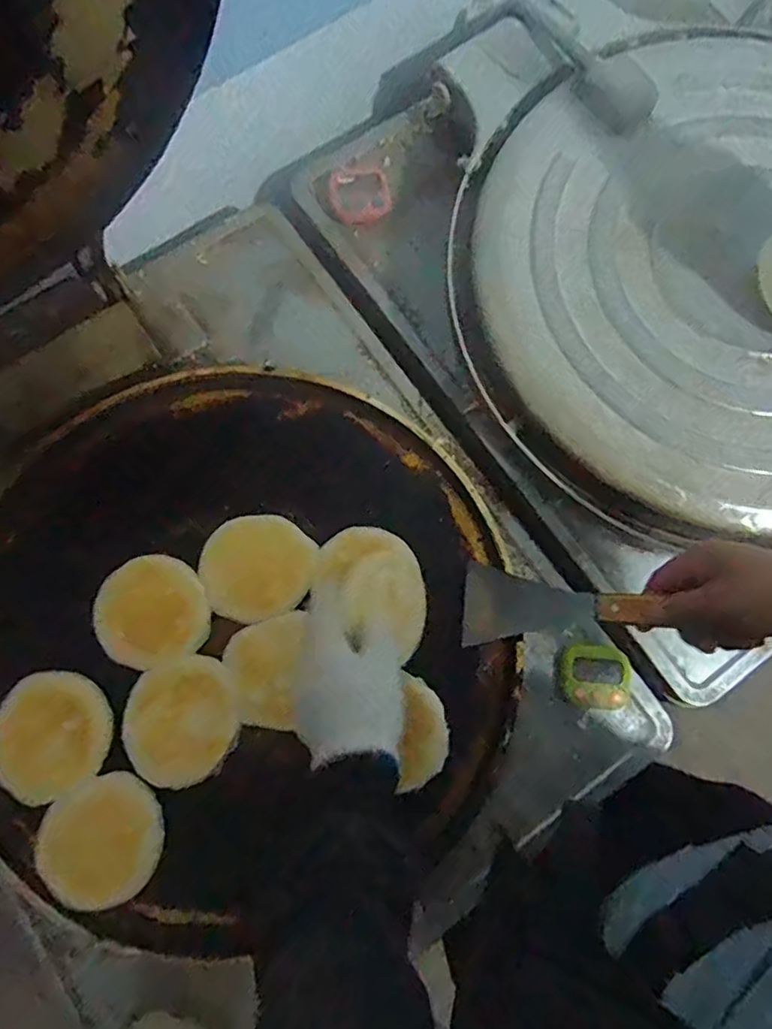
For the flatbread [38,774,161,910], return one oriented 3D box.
[{"bbox_3d":[-0.250,0.286,0.522,0.098,0.024,0.098,0,77,-1],"label":"flatbread"}]

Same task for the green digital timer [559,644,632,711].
[{"bbox_3d":[0.216,0.167,0.614,0.073,0.027,0.062,5,77,0],"label":"green digital timer"}]

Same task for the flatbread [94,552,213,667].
[{"bbox_3d":[-0.226,0.093,0.578,0.104,0.013,0.099,-21,78,-6],"label":"flatbread"}]

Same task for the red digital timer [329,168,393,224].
[{"bbox_3d":[-0.031,-0.384,0.723,0.069,0.023,0.066,-10,78,-3],"label":"red digital timer"}]

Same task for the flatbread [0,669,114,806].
[{"bbox_3d":[-0.305,0.199,0.542,0.097,0.020,0.108,-5,77,-2],"label":"flatbread"}]

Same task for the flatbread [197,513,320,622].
[{"bbox_3d":[-0.126,0.051,0.594,0.112,0.007,0.100,-8,77,-3],"label":"flatbread"}]

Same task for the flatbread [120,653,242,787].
[{"bbox_3d":[-0.191,0.192,0.562,0.108,0.004,0.107,-21,78,-6],"label":"flatbread"}]

